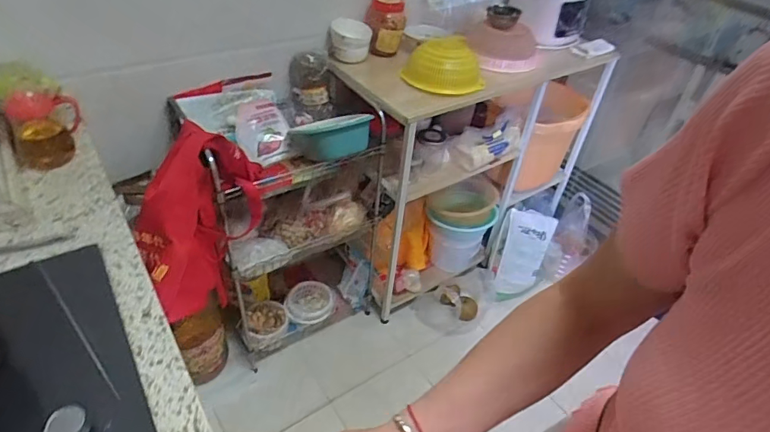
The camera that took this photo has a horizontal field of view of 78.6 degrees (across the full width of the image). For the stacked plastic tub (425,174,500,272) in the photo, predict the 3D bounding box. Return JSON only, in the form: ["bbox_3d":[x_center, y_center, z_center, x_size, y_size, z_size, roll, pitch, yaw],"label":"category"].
[{"bbox_3d":[0.272,0.026,1.747,0.240,0.326,0.258,6,41,-5],"label":"stacked plastic tub"}]

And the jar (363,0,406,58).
[{"bbox_3d":[0.000,-0.565,1.390,0.106,0.167,0.133,11,40,1],"label":"jar"}]

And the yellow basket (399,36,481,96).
[{"bbox_3d":[0.162,-0.424,1.285,0.229,0.112,0.201,-3,42,-15],"label":"yellow basket"}]

